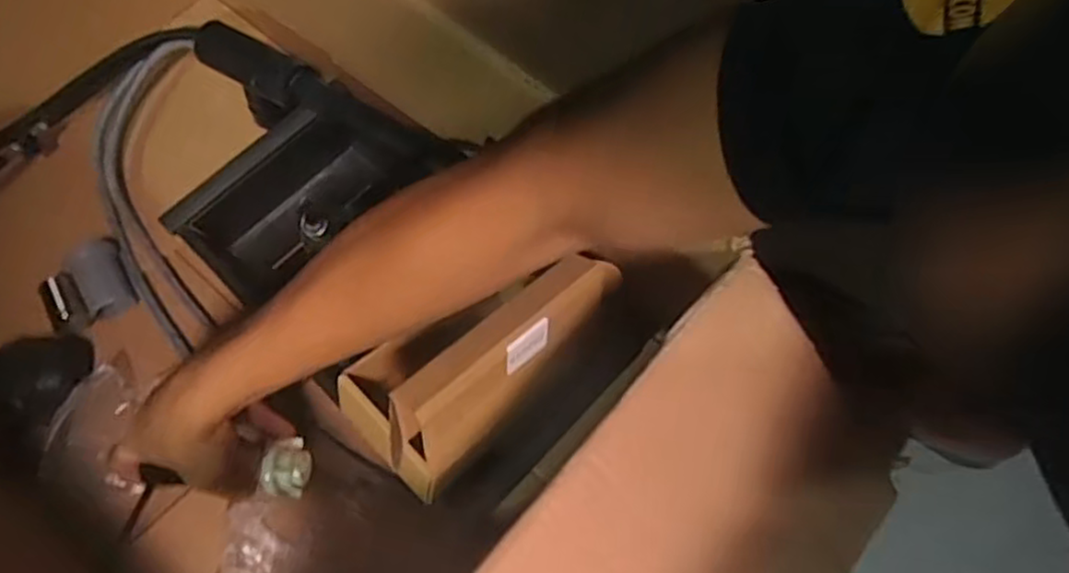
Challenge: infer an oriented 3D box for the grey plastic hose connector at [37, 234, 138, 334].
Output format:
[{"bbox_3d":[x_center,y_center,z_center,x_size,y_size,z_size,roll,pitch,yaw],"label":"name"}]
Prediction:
[{"bbox_3d":[-0.395,-0.001,0.641,0.070,0.029,0.066,-28,68,-10],"label":"grey plastic hose connector"}]

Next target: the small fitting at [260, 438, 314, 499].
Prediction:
[{"bbox_3d":[-0.176,0.128,0.515,0.030,0.019,0.040,18,71,6],"label":"small fitting"}]

